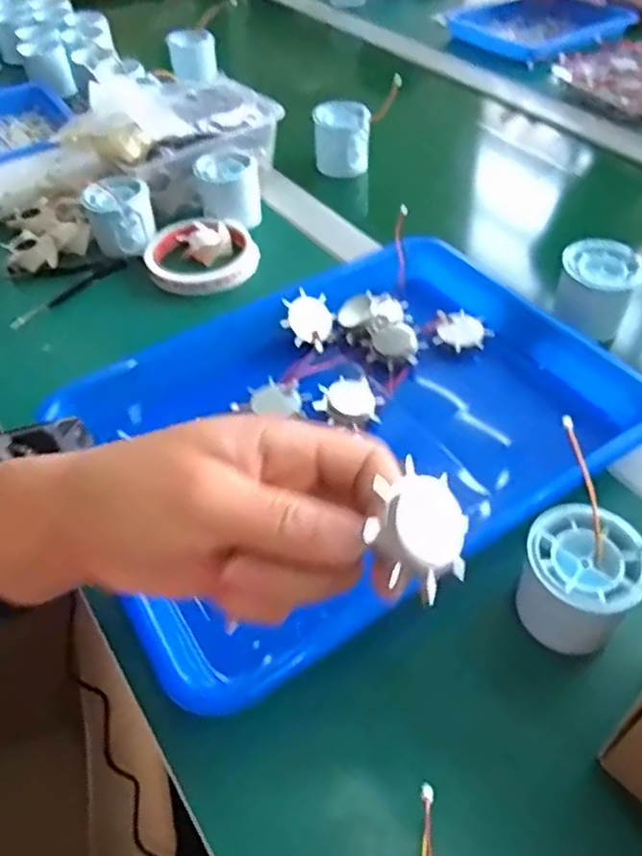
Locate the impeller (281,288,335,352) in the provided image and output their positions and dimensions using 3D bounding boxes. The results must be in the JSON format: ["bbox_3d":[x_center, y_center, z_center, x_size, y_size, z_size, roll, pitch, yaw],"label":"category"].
[{"bbox_3d":[-0.010,-0.080,0.494,0.038,0.007,0.043,22,70,-18],"label":"impeller"}]

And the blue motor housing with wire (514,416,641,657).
[{"bbox_3d":[0.132,0.064,0.340,0.053,0.084,0.072,18,51,17],"label":"blue motor housing with wire"}]

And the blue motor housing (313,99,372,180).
[{"bbox_3d":[0.022,-0.291,0.684,0.058,0.058,0.050,2,48,4],"label":"blue motor housing"}]

